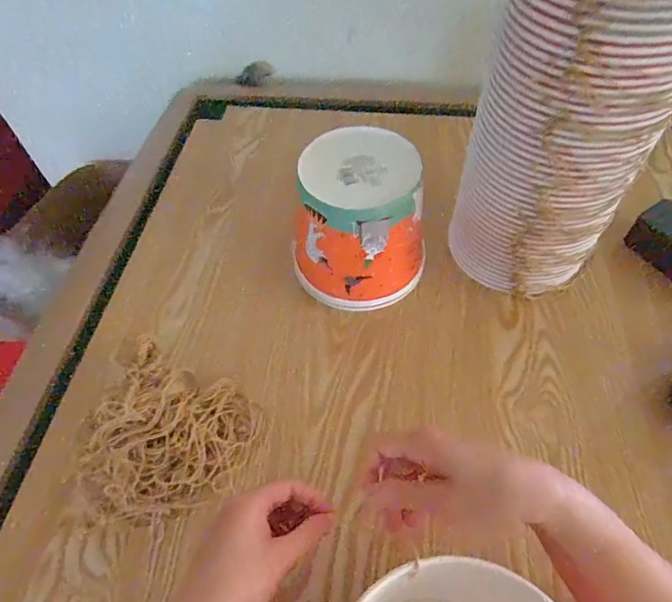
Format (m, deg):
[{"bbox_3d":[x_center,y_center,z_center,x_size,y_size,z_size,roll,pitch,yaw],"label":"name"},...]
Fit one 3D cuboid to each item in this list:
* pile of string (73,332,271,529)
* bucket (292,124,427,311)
[{"bbox_3d":[-0.162,0.130,0.452,0.156,0.054,0.167,16,59,12],"label":"pile of string"},{"bbox_3d":[0.029,-0.082,0.527,0.135,0.146,0.140,-1,57,1],"label":"bucket"}]

